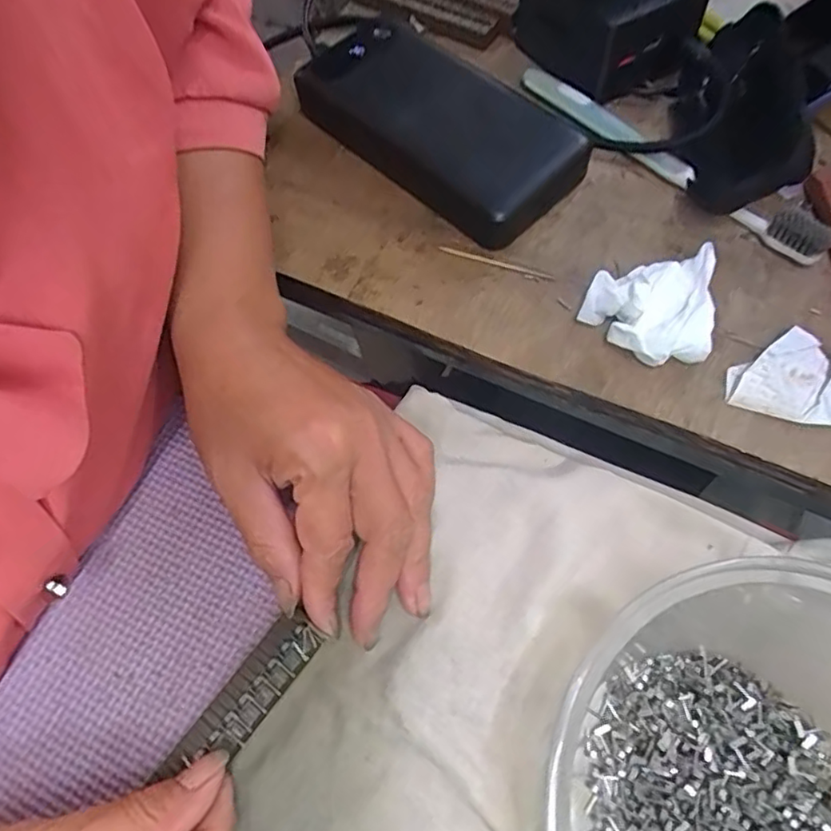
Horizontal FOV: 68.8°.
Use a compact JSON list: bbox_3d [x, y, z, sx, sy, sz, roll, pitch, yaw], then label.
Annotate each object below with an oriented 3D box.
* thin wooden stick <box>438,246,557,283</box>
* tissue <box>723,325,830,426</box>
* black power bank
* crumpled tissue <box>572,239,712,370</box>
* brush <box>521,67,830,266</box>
[{"bbox_3d":[0.039,-0.075,0.294,0.058,0.004,0.004,20,67,12],"label":"thin wooden stick"},{"bbox_3d":[0.161,-0.017,0.254,0.051,0.009,0.038,18,67,11],"label":"tissue"},{"bbox_3d":[0.010,-0.155,0.319,0.153,0.031,0.073,40,72,19],"label":"black power bank"},{"bbox_3d":[0.102,-0.045,0.261,0.050,0.030,0.045,-9,64,-2],"label":"crumpled tissue"},{"bbox_3d":[0.123,-0.131,0.306,0.016,0.015,0.178,-42,70,-16],"label":"brush"}]

